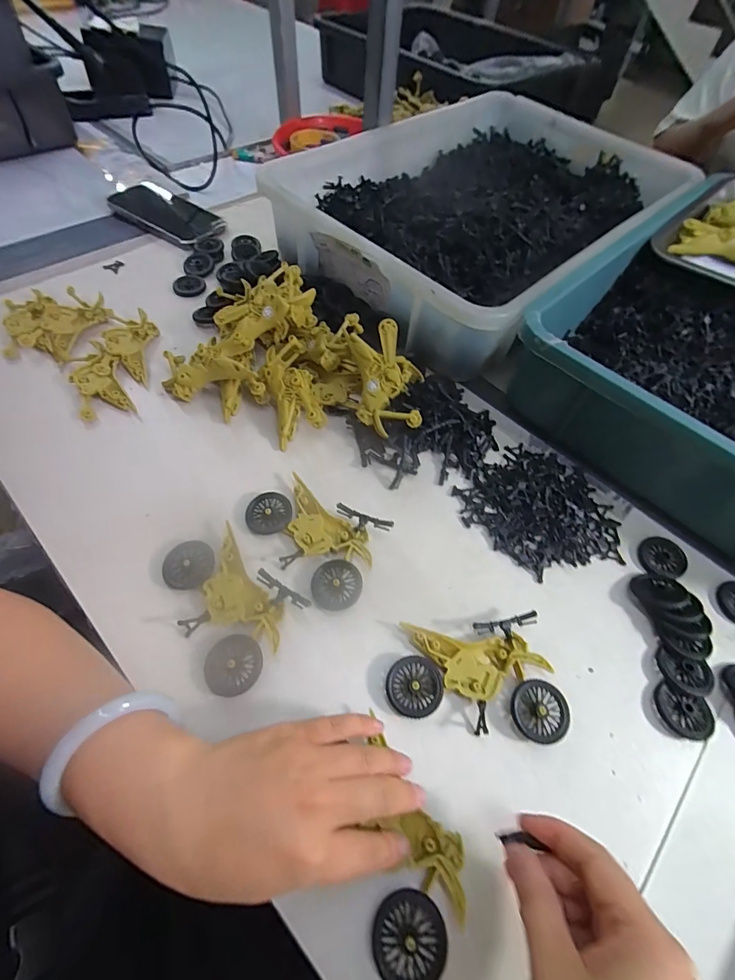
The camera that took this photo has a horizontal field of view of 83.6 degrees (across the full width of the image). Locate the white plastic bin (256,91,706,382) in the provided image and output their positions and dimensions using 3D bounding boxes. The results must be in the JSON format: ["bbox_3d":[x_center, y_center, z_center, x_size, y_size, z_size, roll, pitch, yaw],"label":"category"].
[{"bbox_3d":[0.167,-0.387,0.539,0.516,0.101,0.359,-38,68,-25],"label":"white plastic bin"}]

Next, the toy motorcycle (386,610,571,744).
[{"bbox_3d":[0.073,0.133,0.288,0.114,0.022,0.076,-2,58,-6],"label":"toy motorcycle"}]

